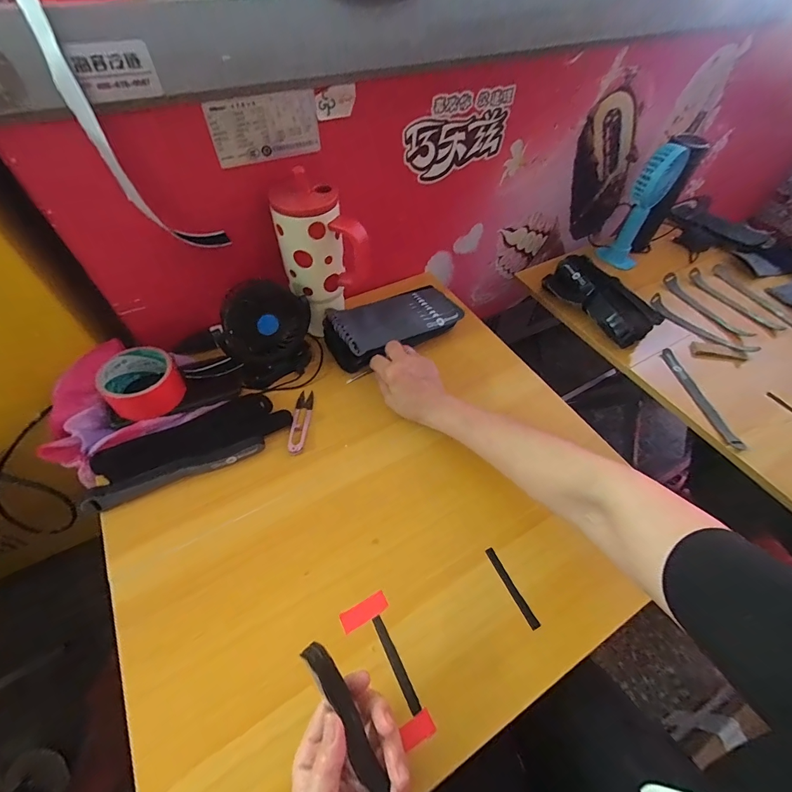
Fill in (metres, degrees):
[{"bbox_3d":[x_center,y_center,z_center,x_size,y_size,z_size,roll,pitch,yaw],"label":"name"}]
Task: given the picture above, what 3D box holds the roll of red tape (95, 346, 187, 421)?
[{"bbox_3d":[-0.329,-0.021,0.488,0.084,0.042,0.082,1,54,-1],"label":"roll of red tape"}]

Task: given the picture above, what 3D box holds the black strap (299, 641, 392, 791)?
[{"bbox_3d":[-0.016,0.281,0.279,0.016,0.016,0.197,-27,80,-20],"label":"black strap"}]

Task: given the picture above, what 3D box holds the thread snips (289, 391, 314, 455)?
[{"bbox_3d":[-0.128,0.032,0.510,0.022,0.011,0.100,0,54,-2],"label":"thread snips"}]

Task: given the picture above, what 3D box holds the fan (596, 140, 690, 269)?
[{"bbox_3d":[0.470,-0.351,0.729,0.077,0.228,0.063,29,58,18],"label":"fan"}]

